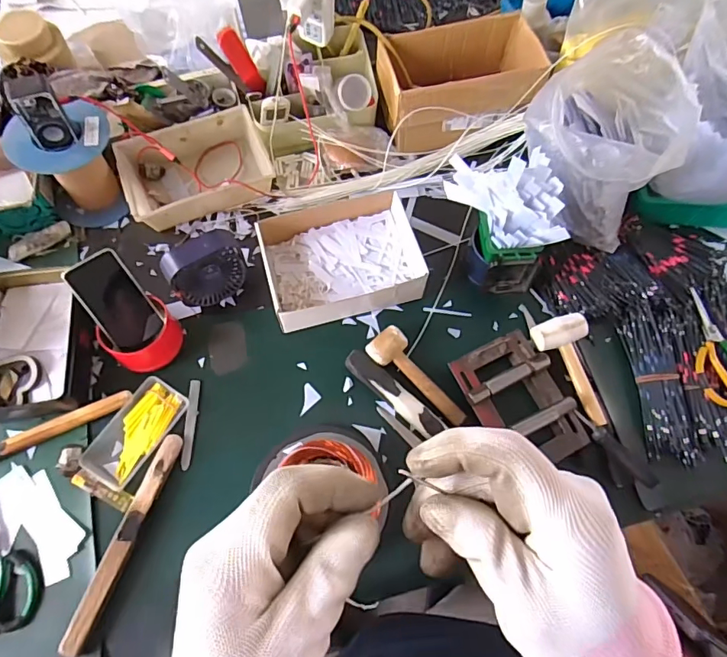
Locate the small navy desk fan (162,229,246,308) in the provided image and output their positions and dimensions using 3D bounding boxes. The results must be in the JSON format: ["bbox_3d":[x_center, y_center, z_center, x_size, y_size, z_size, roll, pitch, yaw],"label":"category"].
[{"bbox_3d":[-0.243,-0.090,0.743,0.119,0.117,0.064,-39,75,-15],"label":"small navy desk fan"}]

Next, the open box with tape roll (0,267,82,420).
[{"bbox_3d":[-0.501,0.009,0.720,0.153,0.058,0.243,-7,70,-5],"label":"open box with tape roll"}]

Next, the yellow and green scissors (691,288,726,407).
[{"bbox_3d":[0.554,0.029,0.748,0.098,0.018,0.185,-13,70,-7],"label":"yellow and green scissors"}]

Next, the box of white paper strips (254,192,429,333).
[{"bbox_3d":[-0.038,-0.120,0.787,0.250,0.063,0.200,-15,70,-8],"label":"box of white paper strips"}]

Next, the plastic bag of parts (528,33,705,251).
[{"bbox_3d":[0.362,-0.278,0.741,0.224,0.226,0.182,34,72,10],"label":"plastic bag of parts"}]

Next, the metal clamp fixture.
[{"bbox_3d":[0.232,0.113,0.718,0.139,0.061,0.197,-23,72,-11],"label":"metal clamp fixture"}]

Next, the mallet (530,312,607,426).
[{"bbox_3d":[0.320,0.063,0.727,0.087,0.038,0.175,-9,70,-6],"label":"mallet"}]

